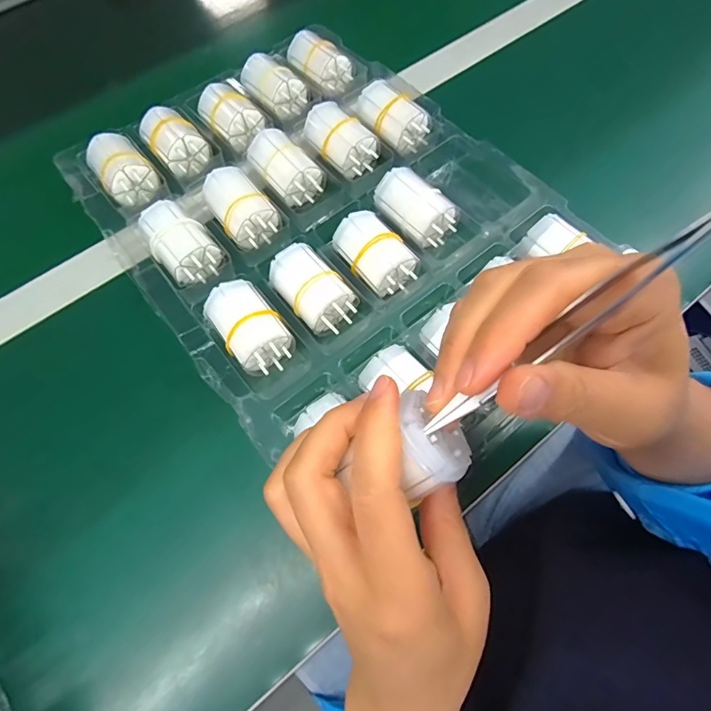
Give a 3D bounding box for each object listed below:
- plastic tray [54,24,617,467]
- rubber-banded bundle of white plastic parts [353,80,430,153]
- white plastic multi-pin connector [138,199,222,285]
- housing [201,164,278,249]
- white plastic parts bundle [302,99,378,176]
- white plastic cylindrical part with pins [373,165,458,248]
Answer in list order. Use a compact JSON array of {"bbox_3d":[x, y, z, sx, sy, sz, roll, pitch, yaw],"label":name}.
[{"bbox_3d":[-0.035,-0.116,0.328,0.274,0.037,0.336,-37,70,-13],"label":"plastic tray"},{"bbox_3d":[0.031,-0.205,0.359,0.041,0.028,0.062,-34,70,-12],"label":"rubber-banded bundle of white plastic parts"},{"bbox_3d":[-0.129,-0.083,0.311,0.039,0.027,0.058,-37,70,-13],"label":"white plastic multi-pin connector"},{"bbox_3d":[-0.088,-0.114,0.322,0.040,0.027,0.058,-32,69,-12],"label":"housing"},{"bbox_3d":[-0.013,-0.177,0.345,0.036,0.026,0.059,-37,70,-13],"label":"white plastic parts bundle"},{"bbox_3d":[0.046,-0.110,0.319,0.037,0.031,0.065,-38,71,-14],"label":"white plastic cylindrical part with pins"}]

